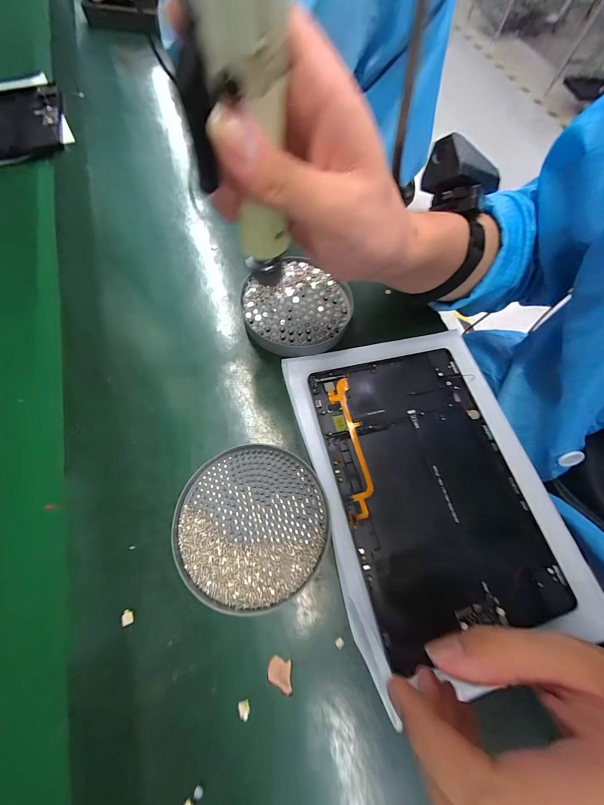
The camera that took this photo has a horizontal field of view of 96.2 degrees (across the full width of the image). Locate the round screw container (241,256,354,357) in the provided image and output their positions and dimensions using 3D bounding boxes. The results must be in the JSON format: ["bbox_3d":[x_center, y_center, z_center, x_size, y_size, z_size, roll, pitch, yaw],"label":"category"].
[{"bbox_3d":[-0.004,-0.103,0.286,0.113,0.013,0.109,1,70,-2],"label":"round screw container"}]

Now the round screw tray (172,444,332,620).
[{"bbox_3d":[-0.038,0.089,0.209,0.113,0.018,0.110,1,70,-2],"label":"round screw tray"}]

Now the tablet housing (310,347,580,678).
[{"bbox_3d":[0.108,0.063,0.237,0.155,0.010,0.227,-13,71,-7],"label":"tablet housing"}]

